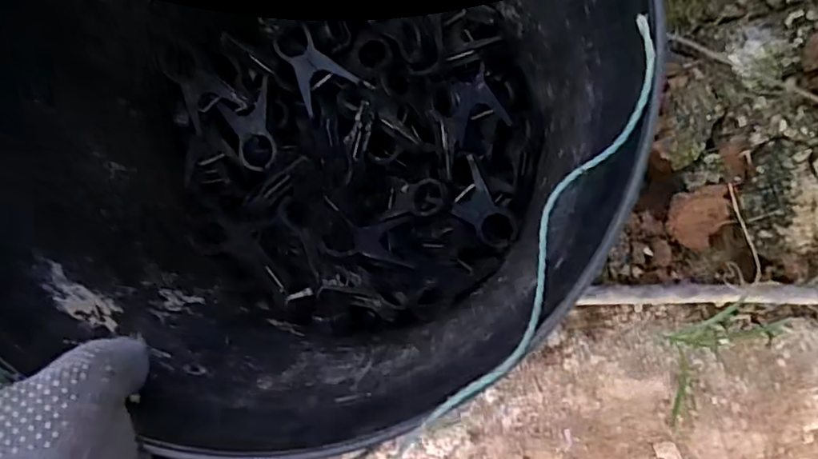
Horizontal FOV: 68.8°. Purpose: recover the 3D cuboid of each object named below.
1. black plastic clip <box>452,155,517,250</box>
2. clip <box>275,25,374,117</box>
[{"bbox_3d":[0.050,-0.016,0.422,0.032,0.010,0.066,-34,95,5],"label":"black plastic clip"},{"bbox_3d":[-0.060,-0.115,0.422,0.048,0.015,0.054,-25,96,4],"label":"clip"}]

